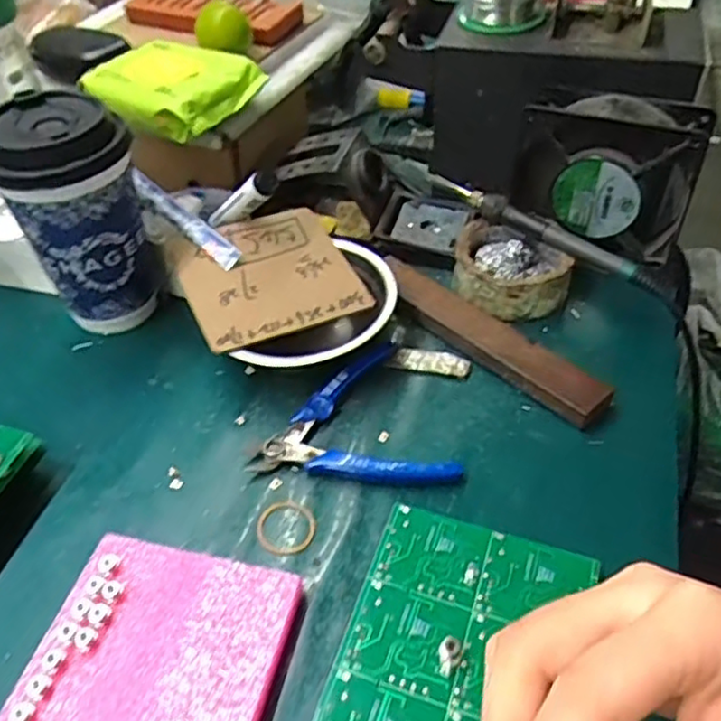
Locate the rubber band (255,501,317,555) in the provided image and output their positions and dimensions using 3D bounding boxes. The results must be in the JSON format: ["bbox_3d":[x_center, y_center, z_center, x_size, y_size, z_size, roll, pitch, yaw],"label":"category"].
[{"bbox_3d":[-0.041,0.090,0.359,0.032,0.004,0.030,-1,44,1],"label":"rubber band"}]

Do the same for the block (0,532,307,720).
[{"bbox_3d":[-0.096,0.150,0.291,0.109,0.017,0.138,9,46,12],"label":"block"}]

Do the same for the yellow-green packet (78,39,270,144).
[{"bbox_3d":[-0.143,-0.206,0.497,0.111,0.026,0.101,27,52,25],"label":"yellow-green packet"}]

